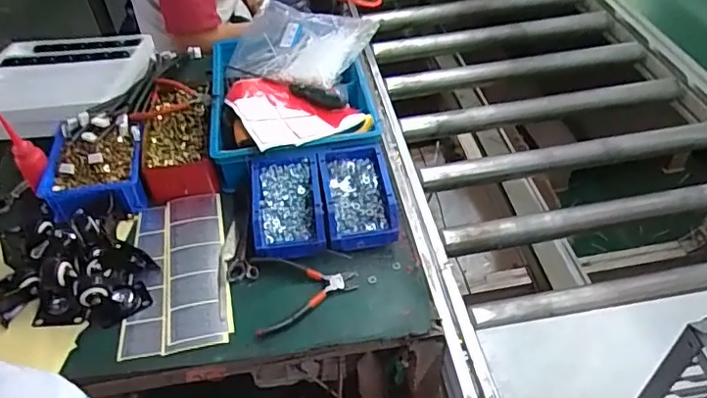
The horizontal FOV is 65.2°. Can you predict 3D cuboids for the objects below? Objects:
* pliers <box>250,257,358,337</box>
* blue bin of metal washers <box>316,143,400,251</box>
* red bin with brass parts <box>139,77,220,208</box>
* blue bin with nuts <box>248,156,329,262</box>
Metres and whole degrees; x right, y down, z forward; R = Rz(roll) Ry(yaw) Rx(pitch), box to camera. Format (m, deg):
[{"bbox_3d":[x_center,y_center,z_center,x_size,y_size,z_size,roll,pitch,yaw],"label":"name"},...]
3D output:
[{"bbox_3d":[-0.066,0.123,0.774,0.143,0.018,0.120,-10,46,-6],"label":"pliers"},{"bbox_3d":[0.006,-0.004,0.862,0.106,0.066,0.160,-6,45,-2],"label":"blue bin of metal washers"},{"bbox_3d":[-0.314,-0.112,0.991,0.115,0.069,0.248,-13,46,-9],"label":"red bin with brass parts"},{"bbox_3d":[-0.101,0.012,0.853,0.106,0.066,0.161,-9,45,-5],"label":"blue bin with nuts"}]

